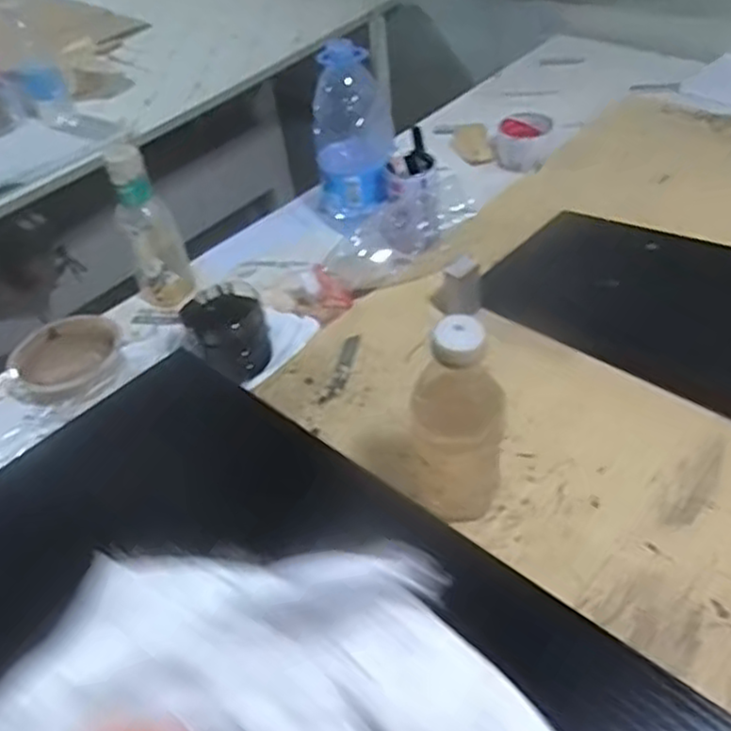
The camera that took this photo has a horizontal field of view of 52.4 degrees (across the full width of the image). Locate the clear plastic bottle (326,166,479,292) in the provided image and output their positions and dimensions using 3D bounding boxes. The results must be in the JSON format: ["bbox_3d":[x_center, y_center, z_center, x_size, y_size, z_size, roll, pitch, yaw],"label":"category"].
[{"bbox_3d":[0.040,-0.167,0.931,0.194,0.084,0.076,-36,46,3],"label":"clear plastic bottle"}]

